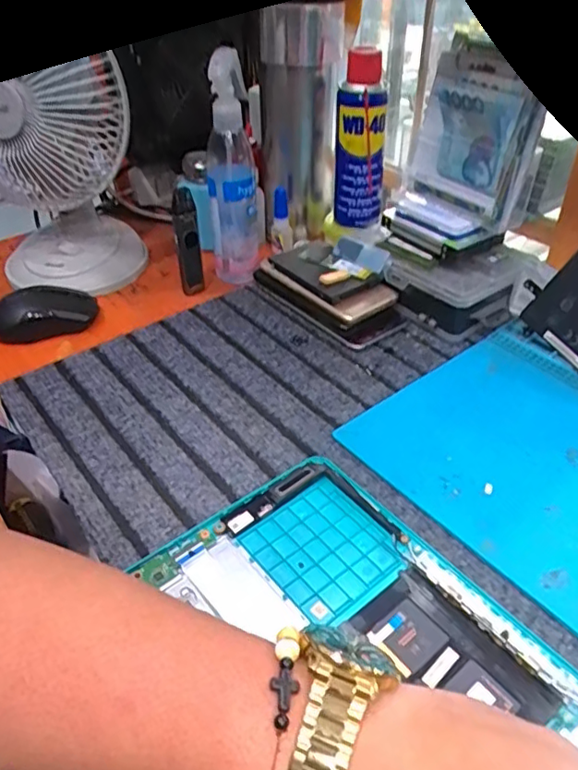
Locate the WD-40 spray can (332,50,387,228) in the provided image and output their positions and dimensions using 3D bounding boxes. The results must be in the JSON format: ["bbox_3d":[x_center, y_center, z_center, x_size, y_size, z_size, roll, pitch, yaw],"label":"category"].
[{"bbox_3d":[0.072,-0.243,0.608,0.051,0.167,0.043,4,40,5],"label":"WD-40 spray can"}]

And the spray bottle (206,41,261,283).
[{"bbox_3d":[-0.059,-0.214,0.607,0.052,0.214,0.064,-5,40,-7],"label":"spray bottle"}]

